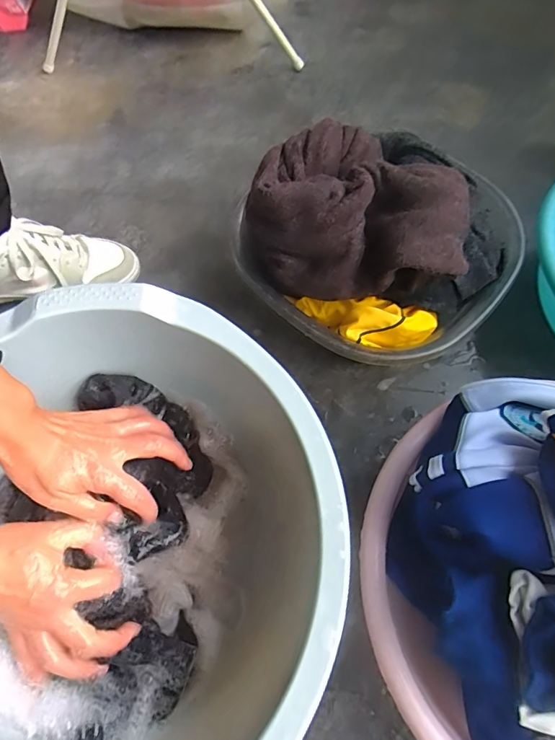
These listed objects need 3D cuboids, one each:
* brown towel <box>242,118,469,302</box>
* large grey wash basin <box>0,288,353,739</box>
[{"bbox_3d":[0.075,-0.162,0.455,0.217,0.098,0.154,7,67,4],"label":"brown towel"},{"bbox_3d":[-0.118,0.147,0.379,0.331,0.182,0.392,-2,66,1],"label":"large grey wash basin"}]

